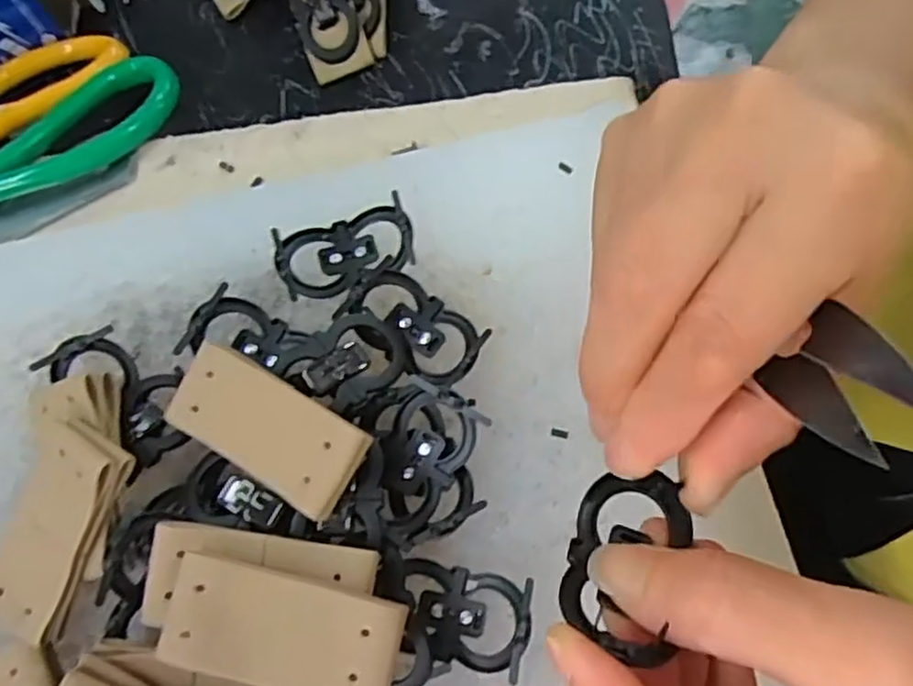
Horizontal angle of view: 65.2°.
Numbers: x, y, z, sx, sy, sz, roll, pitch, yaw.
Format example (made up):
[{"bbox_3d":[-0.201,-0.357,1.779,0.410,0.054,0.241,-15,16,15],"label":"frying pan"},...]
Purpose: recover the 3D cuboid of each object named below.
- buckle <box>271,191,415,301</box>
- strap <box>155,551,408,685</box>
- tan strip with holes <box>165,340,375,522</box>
[{"bbox_3d":[-0.039,-0.033,0.250,0.047,0.010,0.026,-14,72,-3],"label":"buckle"},{"bbox_3d":[-0.045,0.075,0.185,0.060,0.004,0.028,12,72,6],"label":"strap"},{"bbox_3d":[-0.057,0.024,0.211,0.065,0.004,0.028,27,85,21],"label":"tan strip with holes"}]

